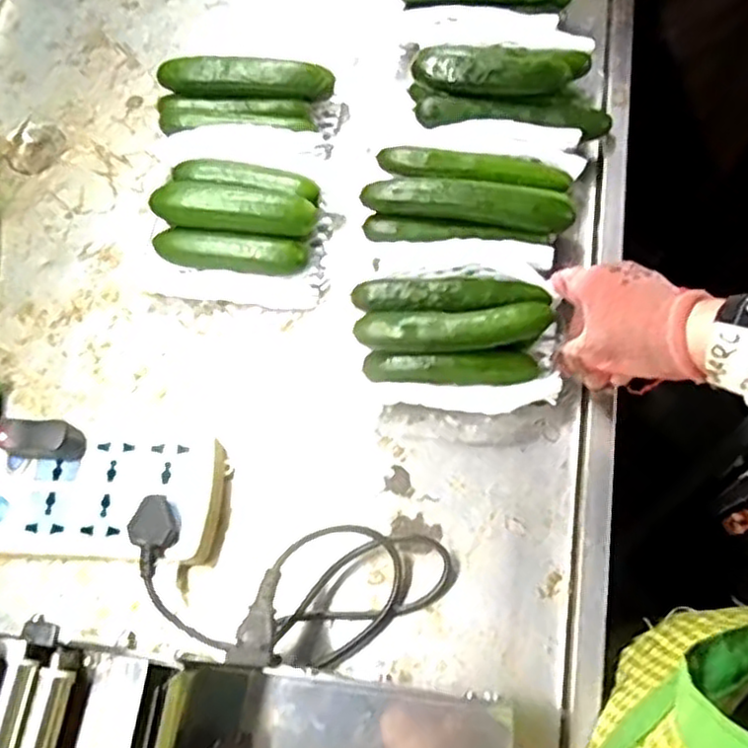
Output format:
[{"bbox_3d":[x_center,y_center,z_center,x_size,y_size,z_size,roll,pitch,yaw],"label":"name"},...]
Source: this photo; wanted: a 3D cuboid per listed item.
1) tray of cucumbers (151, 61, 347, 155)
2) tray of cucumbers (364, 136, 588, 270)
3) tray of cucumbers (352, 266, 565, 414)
[{"bbox_3d":[-0.111,-0.240,0.633,0.167,0.056,0.089,1,59,-1],"label":"tray of cucumbers"},{"bbox_3d":[0.080,-0.152,0.586,0.167,0.045,0.117,14,60,6],"label":"tray of cucumbers"},{"bbox_3d":[0.063,-0.029,0.536,0.148,0.077,0.109,-1,60,-3],"label":"tray of cucumbers"}]

